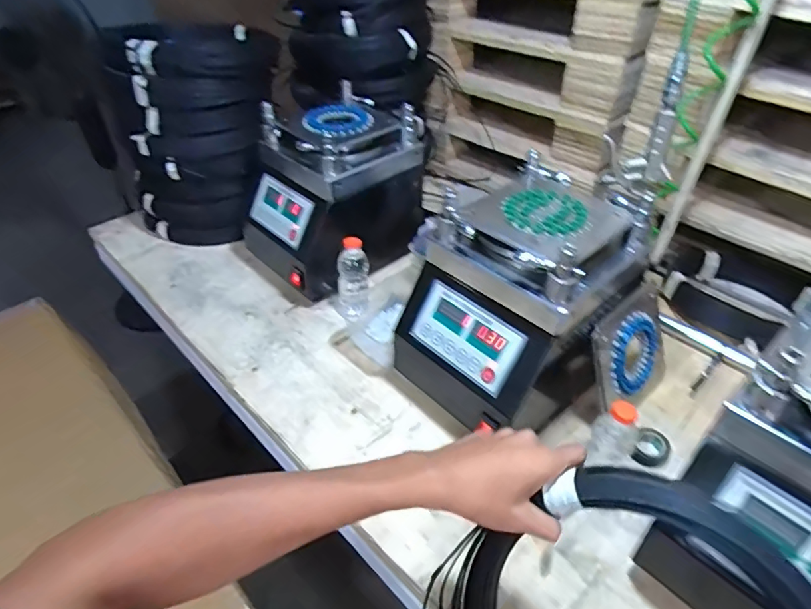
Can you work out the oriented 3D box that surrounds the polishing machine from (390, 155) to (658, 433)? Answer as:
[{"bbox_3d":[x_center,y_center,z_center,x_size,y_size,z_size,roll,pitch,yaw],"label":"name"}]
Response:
[{"bbox_3d":[0.156,-0.017,0.719,0.282,0.293,0.227,-33,49,-32],"label":"polishing machine"}]

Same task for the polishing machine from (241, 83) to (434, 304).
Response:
[{"bbox_3d":[-0.142,-0.212,1.011,0.292,0.312,0.277,-29,47,-28],"label":"polishing machine"}]

